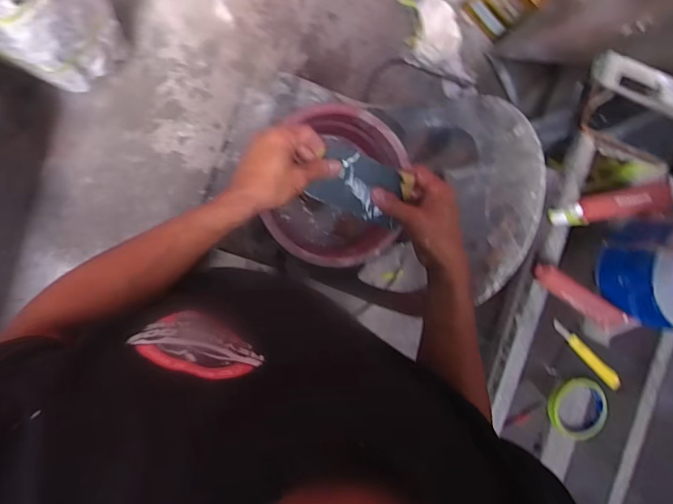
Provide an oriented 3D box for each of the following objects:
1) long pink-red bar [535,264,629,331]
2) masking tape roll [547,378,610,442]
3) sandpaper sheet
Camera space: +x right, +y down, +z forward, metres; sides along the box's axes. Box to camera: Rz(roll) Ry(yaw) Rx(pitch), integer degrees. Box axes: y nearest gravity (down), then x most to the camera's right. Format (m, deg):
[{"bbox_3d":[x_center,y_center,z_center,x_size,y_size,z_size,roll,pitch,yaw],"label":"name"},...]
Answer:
[{"bbox_3d":[0.371,0.071,0.712,0.157,0.026,0.032,32,87,-9],"label":"long pink-red bar"},{"bbox_3d":[0.381,0.247,0.734,0.084,0.029,0.095,39,88,-7],"label":"masking tape roll"},{"bbox_3d":[0.028,-0.077,0.532,0.100,0.042,0.069,24,90,-7],"label":"sandpaper sheet"}]

